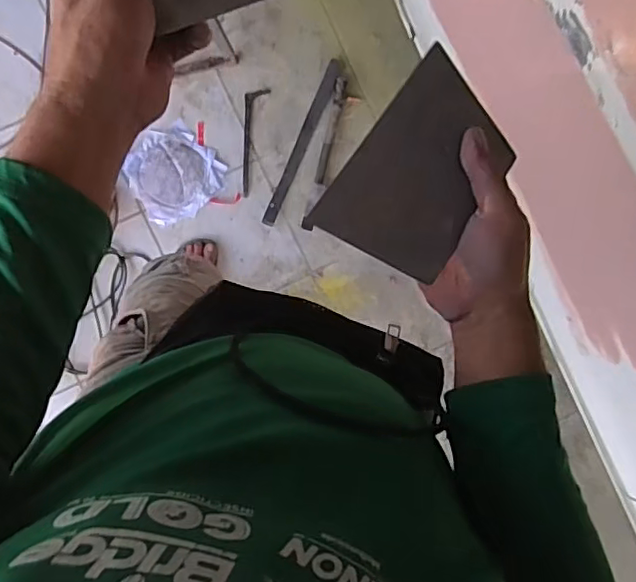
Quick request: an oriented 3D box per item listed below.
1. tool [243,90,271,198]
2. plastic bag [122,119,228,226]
[{"bbox_3d":[-0.168,-0.378,1.472,0.055,0.012,0.276,7,90,-5],"label":"tool"},{"bbox_3d":[-0.366,-0.292,1.455,0.216,0.031,0.221,41,87,-4],"label":"plastic bag"}]

